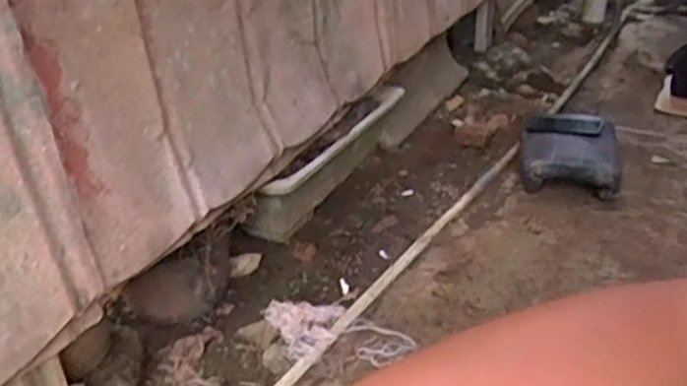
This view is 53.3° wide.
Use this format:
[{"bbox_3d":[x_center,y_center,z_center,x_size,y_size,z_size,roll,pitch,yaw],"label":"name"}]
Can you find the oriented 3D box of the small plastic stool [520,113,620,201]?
[{"bbox_3d":[0.512,-0.087,1.545,0.219,0.116,0.248,3,30,8],"label":"small plastic stool"}]

